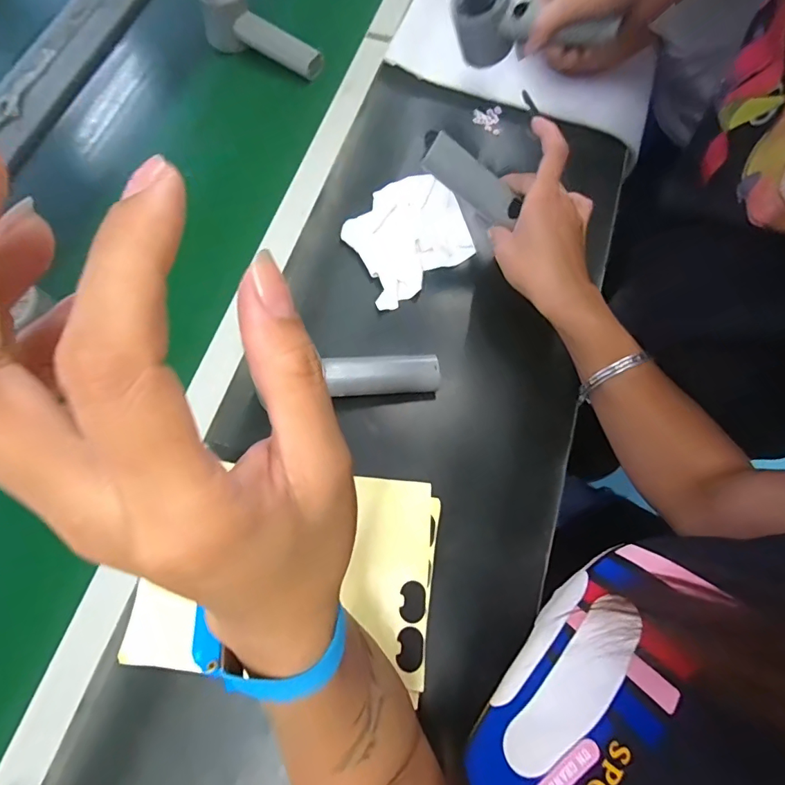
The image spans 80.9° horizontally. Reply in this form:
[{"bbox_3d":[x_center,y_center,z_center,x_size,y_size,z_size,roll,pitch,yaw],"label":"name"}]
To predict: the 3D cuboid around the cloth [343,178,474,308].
[{"bbox_3d":[0.013,-0.158,0.466,0.127,0.024,0.109,-37,73,-11],"label":"cloth"}]

